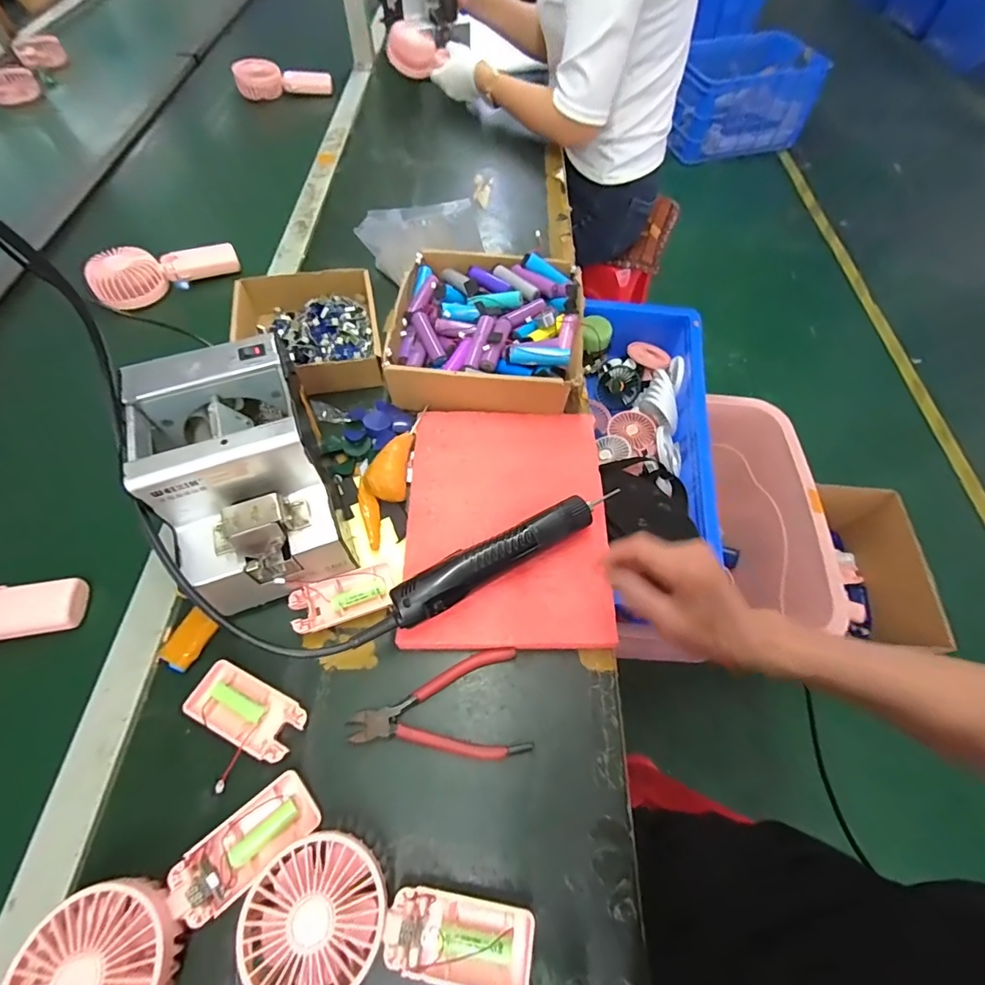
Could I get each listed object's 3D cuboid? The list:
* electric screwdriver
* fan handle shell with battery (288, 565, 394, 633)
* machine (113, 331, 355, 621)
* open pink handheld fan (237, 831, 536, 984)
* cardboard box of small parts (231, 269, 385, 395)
[{"bbox_3d":[0.019,0.053,0.439,0.240,0.041,0.037,-28,64,-16],"label":"electric screwdriver"},{"bbox_3d":[-0.138,0.097,0.439,0.091,0.019,0.044,-18,62,-11],"label":"fan handle shell with battery"},{"bbox_3d":[-0.213,-0.007,0.414,0.126,0.141,0.189,-17,62,-10],"label":"machine"},{"bbox_3d":[-0.068,0.292,0.316,0.188,0.034,0.089,15,60,-6],"label":"open pink handheld fan"},{"bbox_3d":[-0.223,-0.194,0.575,0.168,0.052,0.164,-12,61,-7],"label":"cardboard box of small parts"}]

